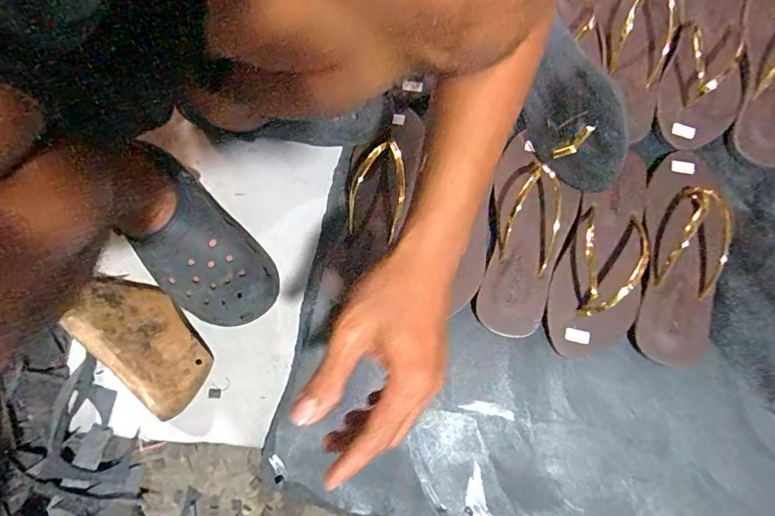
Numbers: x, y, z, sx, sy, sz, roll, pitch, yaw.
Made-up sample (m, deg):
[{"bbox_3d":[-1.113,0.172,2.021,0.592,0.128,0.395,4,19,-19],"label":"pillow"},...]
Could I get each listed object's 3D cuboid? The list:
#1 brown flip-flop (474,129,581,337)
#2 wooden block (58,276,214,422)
[{"bbox_3d":[0.154,-0.024,0.494,0.084,0.041,0.214,10,88,4],"label":"brown flip-flop"},{"bbox_3d":[-0.254,0.087,0.471,0.151,0.021,0.089,50,40,-10],"label":"wooden block"}]

